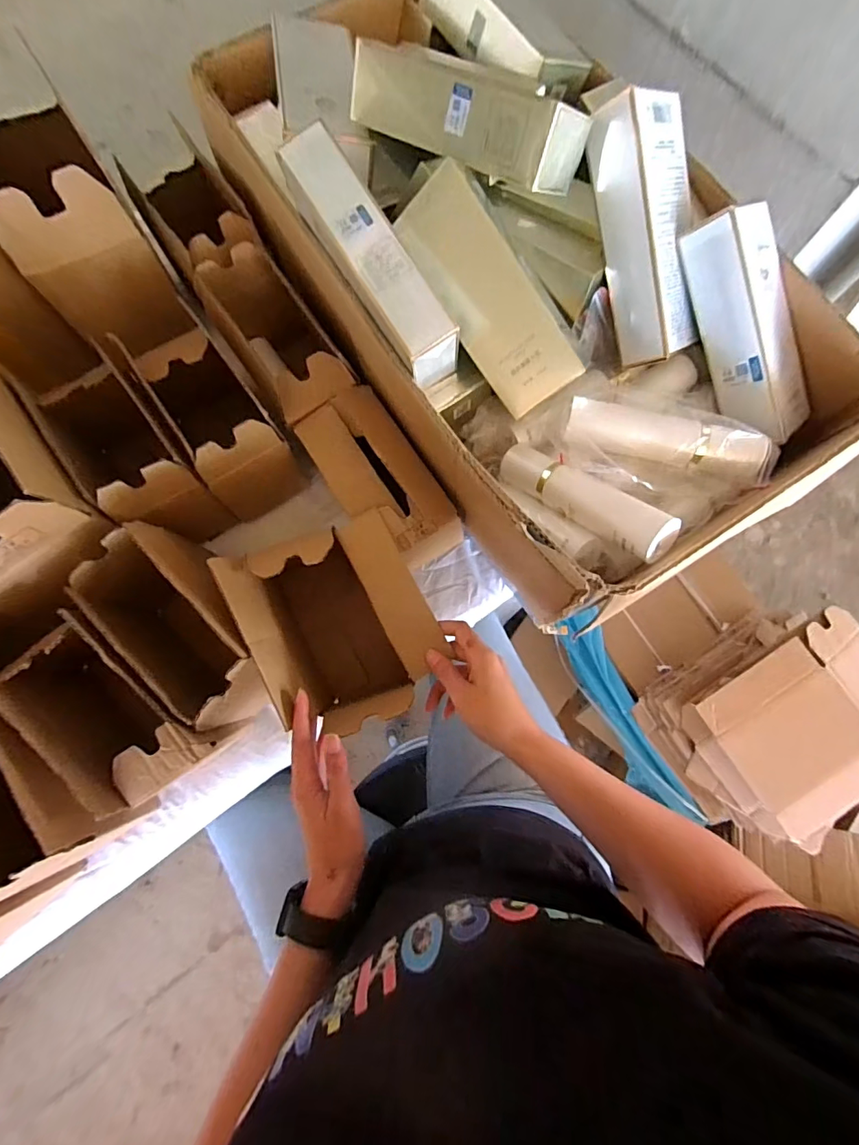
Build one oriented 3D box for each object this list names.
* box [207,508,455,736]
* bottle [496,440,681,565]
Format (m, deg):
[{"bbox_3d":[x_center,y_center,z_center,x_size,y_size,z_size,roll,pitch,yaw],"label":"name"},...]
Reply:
[{"bbox_3d":[-0.084,0.056,0.499,0.157,0.169,0.191,-26,78,-7],"label":"box"},{"bbox_3d":[0.133,-0.068,0.433,0.039,0.035,0.171,-42,52,-10],"label":"bottle"}]

